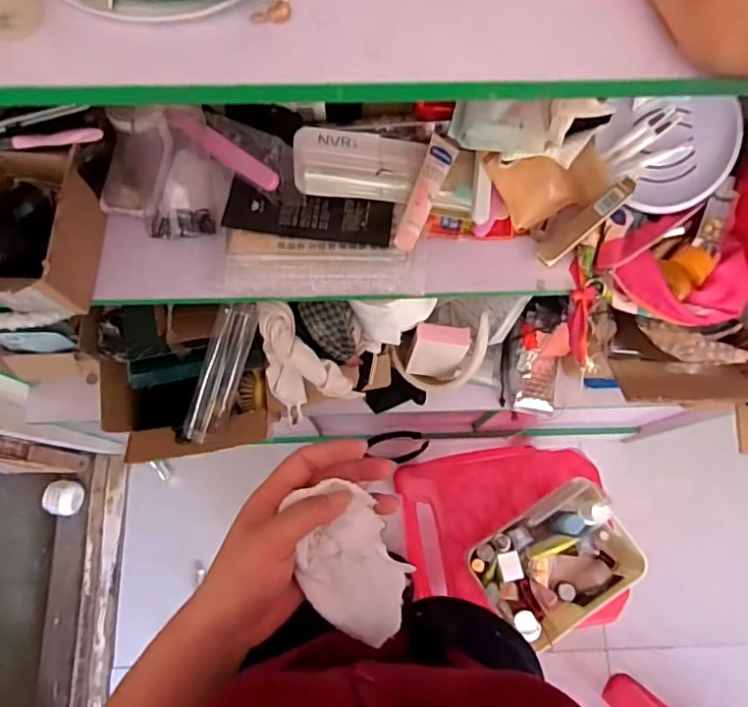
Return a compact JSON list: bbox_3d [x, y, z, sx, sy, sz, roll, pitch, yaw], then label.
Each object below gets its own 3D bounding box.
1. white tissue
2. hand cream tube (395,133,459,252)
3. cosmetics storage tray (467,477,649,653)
[{"bbox_3d":[-0.016,0.132,0.355,0.061,0.034,0.103,-36,78,-10],"label":"white tissue"},{"bbox_3d":[0.052,-0.166,0.571,0.028,0.020,0.135,22,75,5],"label":"hand cream tube"},{"bbox_3d":[0.279,0.324,0.873,0.236,0.120,0.174,-32,77,-9],"label":"cosmetics storage tray"}]

